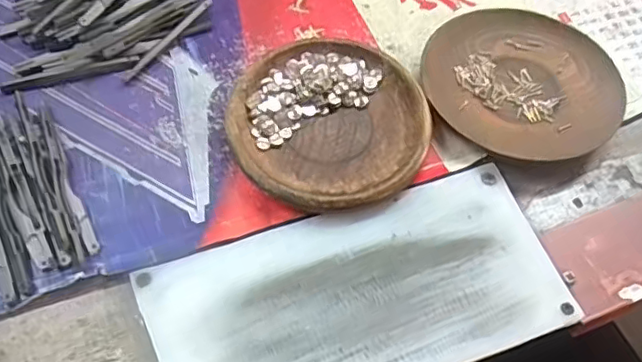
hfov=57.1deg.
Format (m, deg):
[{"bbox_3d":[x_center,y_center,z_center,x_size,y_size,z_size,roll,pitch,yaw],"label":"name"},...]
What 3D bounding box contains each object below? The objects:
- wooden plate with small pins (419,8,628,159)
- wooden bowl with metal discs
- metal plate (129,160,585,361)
[{"bbox_3d":[0.121,-0.059,0.359,0.112,0.016,0.113,1,59,-2],"label":"wooden plate with small pins"},{"bbox_3d":[0.005,-0.033,0.334,0.110,0.017,0.113,1,59,-2],"label":"wooden bowl with metal discs"},{"bbox_3d":[0.018,0.056,0.289,0.195,0.008,0.093,-16,62,-12],"label":"metal plate"}]

